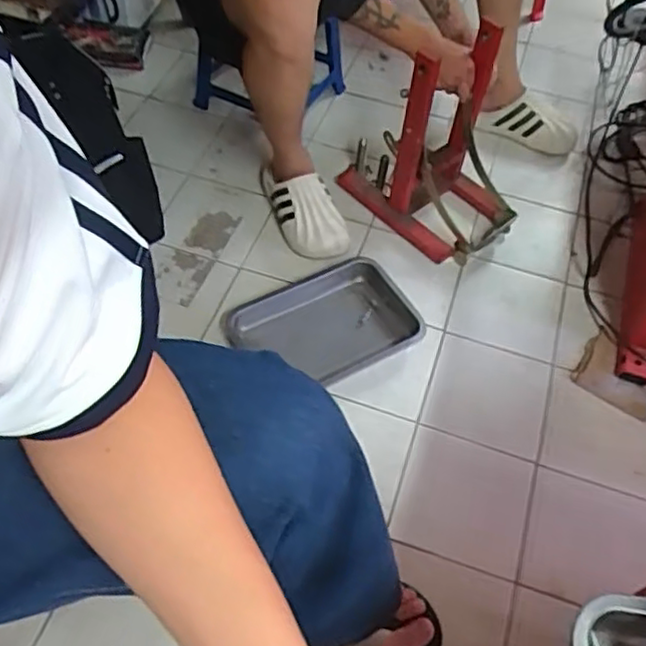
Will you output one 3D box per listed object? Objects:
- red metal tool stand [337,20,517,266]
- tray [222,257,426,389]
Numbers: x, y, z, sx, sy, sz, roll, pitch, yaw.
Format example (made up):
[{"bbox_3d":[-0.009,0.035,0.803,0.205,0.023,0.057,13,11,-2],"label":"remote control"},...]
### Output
[{"bbox_3d":[0.218,-0.334,1.248,0.322,0.366,0.198,36,60,20],"label":"red metal tool stand"},{"bbox_3d":[0.001,0.006,1.190,0.313,0.041,0.208,-22,59,-18],"label":"tray"}]

